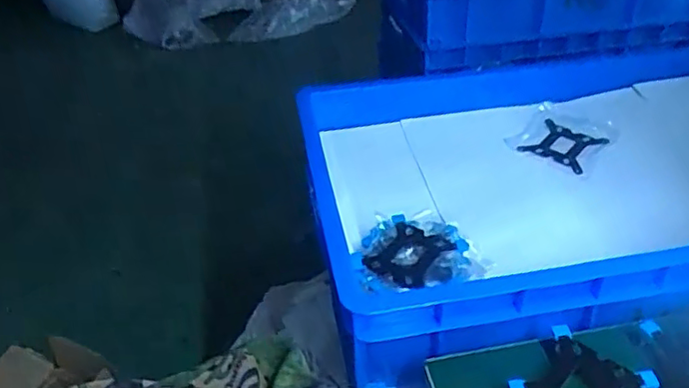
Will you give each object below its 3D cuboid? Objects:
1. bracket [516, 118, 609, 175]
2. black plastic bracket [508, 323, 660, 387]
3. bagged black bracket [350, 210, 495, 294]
[{"bbox_3d":[0.285,-0.065,0.808,0.087,0.014,0.089,-31,43,-32],"label":"bracket"},{"bbox_3d":[0.186,0.153,0.487,0.086,0.028,0.088,27,45,37],"label":"black plastic bracket"},{"bbox_3d":[0.072,0.055,0.616,0.117,0.017,0.098,-8,35,-5],"label":"bagged black bracket"}]

